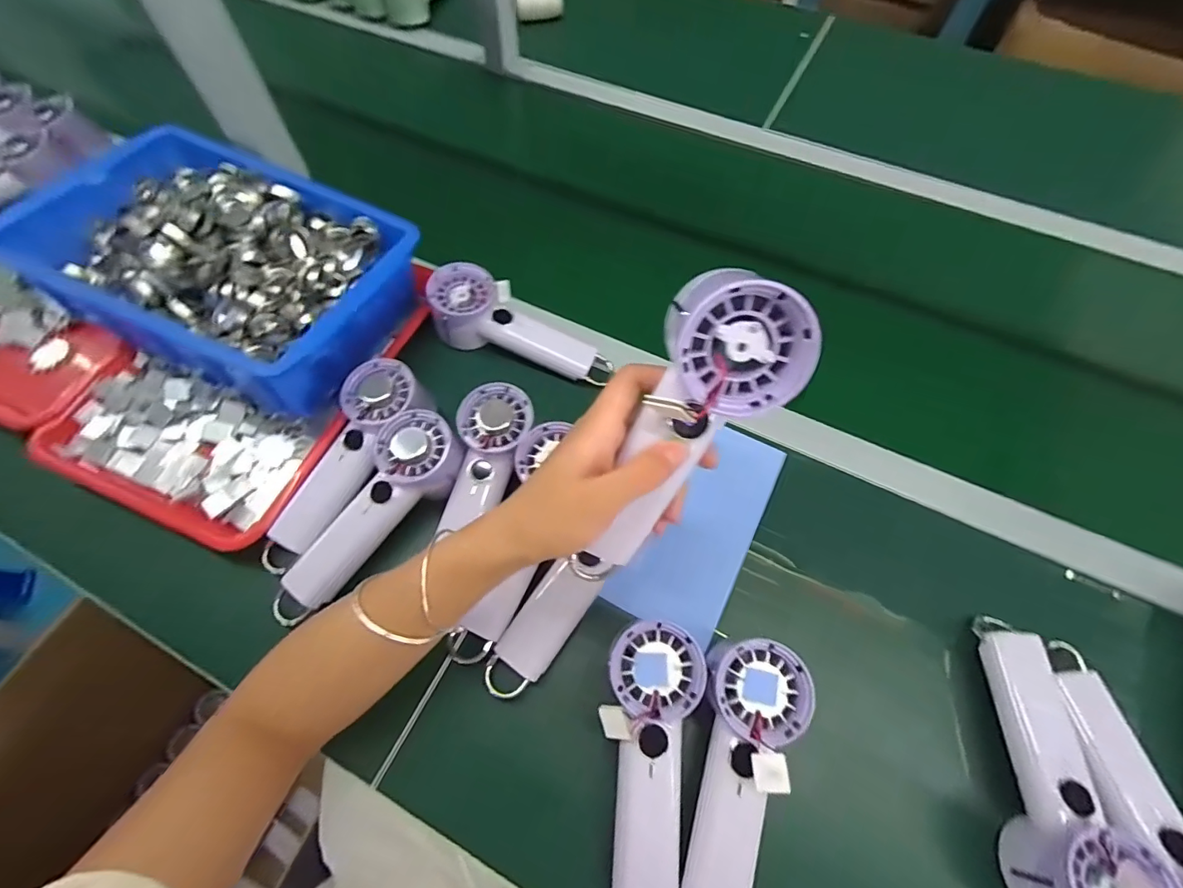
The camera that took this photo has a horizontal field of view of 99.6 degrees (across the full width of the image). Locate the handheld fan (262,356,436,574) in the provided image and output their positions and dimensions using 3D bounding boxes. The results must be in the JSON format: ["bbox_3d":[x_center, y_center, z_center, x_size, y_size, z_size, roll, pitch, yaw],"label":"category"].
[{"bbox_3d":[-0.218,0.021,0.451,0.064,0.051,0.204,26,81,13],"label":"handheld fan"}]

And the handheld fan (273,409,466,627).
[{"bbox_3d":[-0.187,0.063,0.423,0.060,0.043,0.198,34,80,16],"label":"handheld fan"}]

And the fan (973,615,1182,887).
[{"bbox_3d":[0.320,0.220,0.337,0.065,0.051,0.185,11,62,5],"label":"fan"}]

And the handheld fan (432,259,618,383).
[{"bbox_3d":[-0.082,-0.120,0.526,0.185,0.063,0.068,25,62,-12],"label":"handheld fan"}]

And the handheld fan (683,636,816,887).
[{"bbox_3d":[0.094,0.229,0.324,0.069,0.041,0.198,15,81,7],"label":"handheld fan"}]

